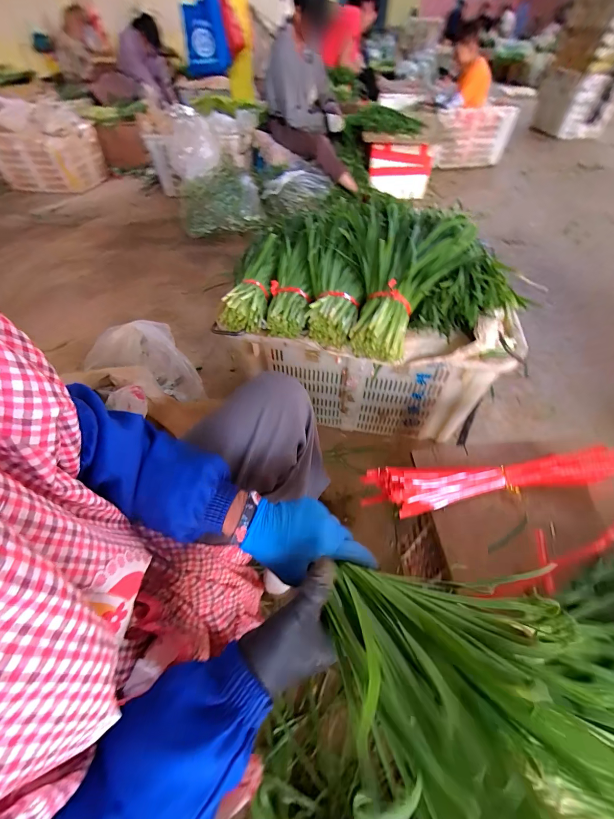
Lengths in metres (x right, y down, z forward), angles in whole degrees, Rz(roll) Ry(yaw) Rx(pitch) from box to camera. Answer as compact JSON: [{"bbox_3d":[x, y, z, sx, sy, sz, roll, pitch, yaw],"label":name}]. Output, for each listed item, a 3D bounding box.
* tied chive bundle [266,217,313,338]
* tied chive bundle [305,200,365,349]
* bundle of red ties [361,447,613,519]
[{"bbox_3d":[-0.031,-0.307,0.713,0.092,0.053,0.315,3,65,4],"label":"tied chive bundle"},{"bbox_3d":[0.062,-0.322,0.704,0.124,0.072,0.402,3,64,5],"label":"tied chive bundle"},{"bbox_3d":[0.286,0.115,0.499,0.380,0.063,0.074,-2,51,0],"label":"bundle of red ties"}]

